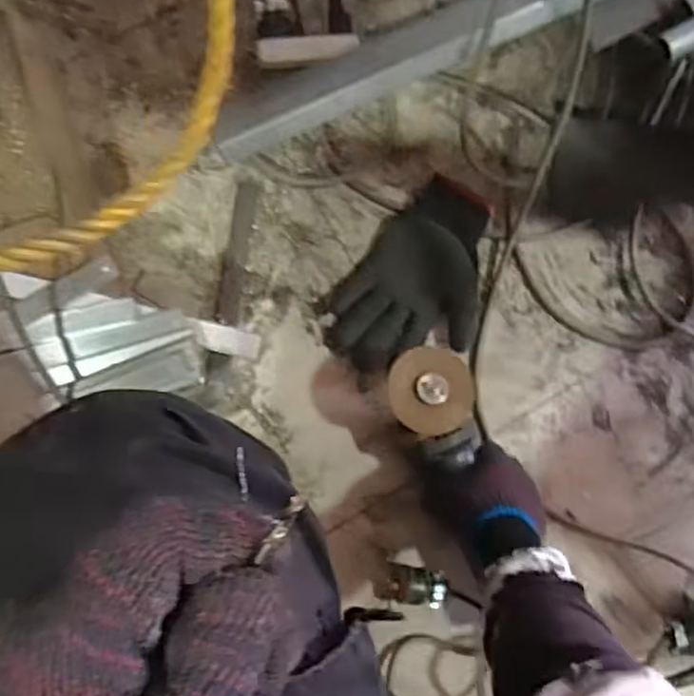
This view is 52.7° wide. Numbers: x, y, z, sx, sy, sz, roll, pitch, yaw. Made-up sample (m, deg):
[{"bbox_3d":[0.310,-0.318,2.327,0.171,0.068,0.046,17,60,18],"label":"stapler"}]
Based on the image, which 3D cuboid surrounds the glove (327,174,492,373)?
[{"bbox_3d":[0.084,-0.071,0.749,0.138,0.048,0.218,37,81,2],"label":"glove"}]

